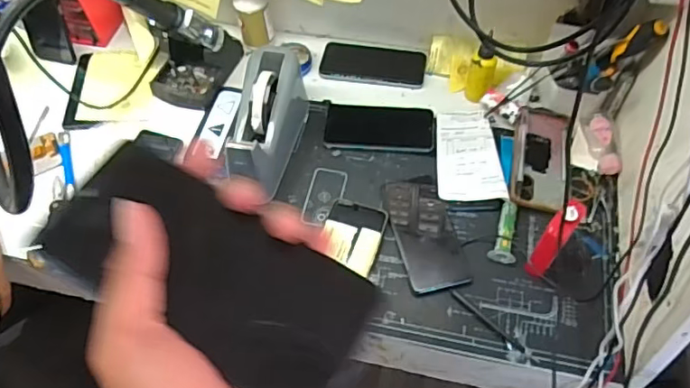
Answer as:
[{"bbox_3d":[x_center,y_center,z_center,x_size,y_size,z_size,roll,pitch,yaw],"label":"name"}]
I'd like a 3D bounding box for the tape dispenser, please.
[{"bbox_3d":[-0.106,-0.096,0.747,0.074,0.108,0.191,6,58,7],"label":"tape dispenser"}]

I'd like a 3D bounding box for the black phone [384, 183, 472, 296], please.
[{"bbox_3d":[0.104,0.054,0.700,0.075,0.016,0.143,-13,57,-5],"label":"black phone"}]

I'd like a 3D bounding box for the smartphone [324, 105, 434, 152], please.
[{"bbox_3d":[0.050,-0.097,0.799,0.154,0.009,0.078,4,57,6],"label":"smartphone"}]

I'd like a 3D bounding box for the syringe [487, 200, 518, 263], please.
[{"bbox_3d":[0.206,0.047,0.693,0.031,0.016,0.083,17,60,14],"label":"syringe"}]

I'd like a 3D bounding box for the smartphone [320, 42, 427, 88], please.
[{"bbox_3d":[0.045,-0.205,0.868,0.161,0.016,0.078,7,58,8],"label":"smartphone"}]

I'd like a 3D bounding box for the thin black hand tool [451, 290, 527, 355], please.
[{"bbox_3d":[0.166,0.150,0.647,0.011,0.004,0.104,-39,63,-20],"label":"thin black hand tool"}]

